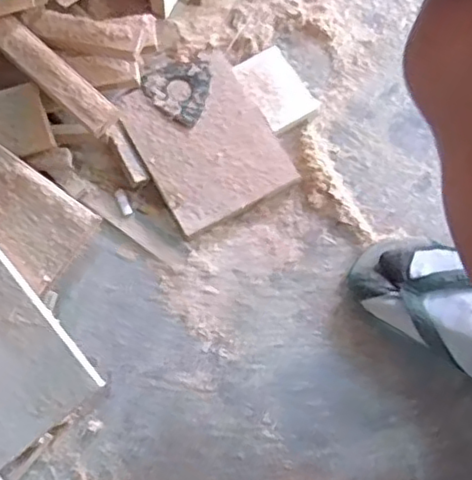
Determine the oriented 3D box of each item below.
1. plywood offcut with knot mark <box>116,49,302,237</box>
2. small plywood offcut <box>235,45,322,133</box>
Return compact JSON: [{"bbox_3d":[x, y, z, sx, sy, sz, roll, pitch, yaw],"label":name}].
[{"bbox_3d":[-0.035,-0.109,0.667,0.130,0.024,0.182,-28,76,-9],"label":"plywood offcut with knot mark"},{"bbox_3d":[0.042,-0.160,0.688,0.059,0.015,0.091,-34,77,-10],"label":"small plywood offcut"}]

